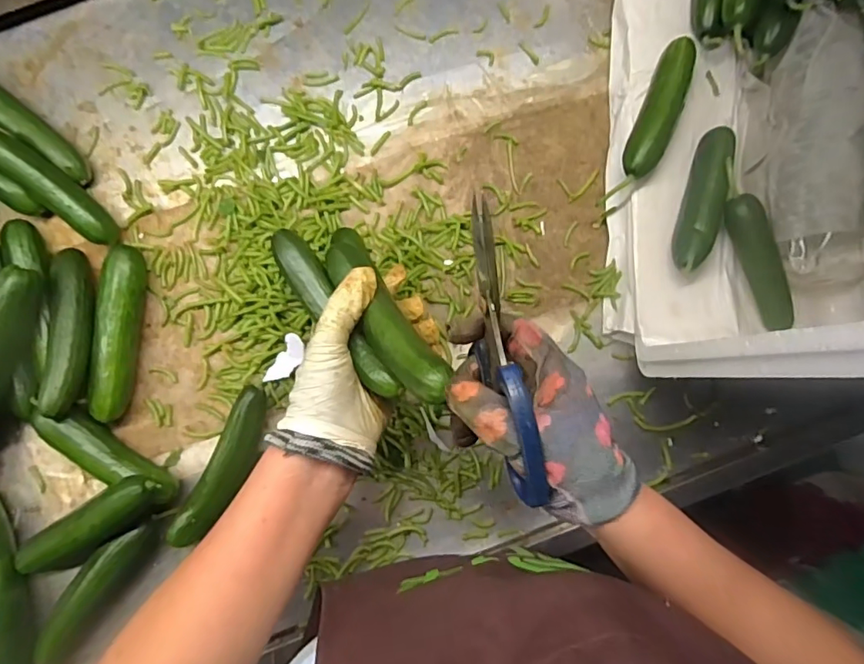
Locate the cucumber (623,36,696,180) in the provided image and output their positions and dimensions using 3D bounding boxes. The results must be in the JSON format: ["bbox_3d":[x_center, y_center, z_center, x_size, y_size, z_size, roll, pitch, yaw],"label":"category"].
[{"bbox_3d":[0.190,-0.185,0.438,0.027,0.029,0.123,23,85,-1],"label":"cucumber"}]

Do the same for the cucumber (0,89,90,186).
[{"bbox_3d":[-0.349,-0.176,0.436,0.148,0.033,0.026,38,85,0],"label":"cucumber"}]

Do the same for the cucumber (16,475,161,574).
[{"bbox_3d":[-0.260,0.148,0.399,0.135,0.032,0.031,-34,87,13],"label":"cucumber"}]

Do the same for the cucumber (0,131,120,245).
[{"bbox_3d":[-0.308,-0.117,0.417,0.125,0.025,0.030,41,81,-19],"label":"cucumber"}]

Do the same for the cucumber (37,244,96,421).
[{"bbox_3d":[-0.285,-0.004,0.410,0.032,0.023,0.135,-6,71,-6],"label":"cucumber"}]

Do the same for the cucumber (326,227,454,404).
[{"bbox_3d":[-0.036,-0.020,0.335,0.032,0.029,0.164,-27,56,-8],"label":"cucumber"}]

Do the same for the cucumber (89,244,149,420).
[{"bbox_3d":[-0.256,0.000,0.423,0.027,0.031,0.137,5,86,-3],"label":"cucumber"}]

